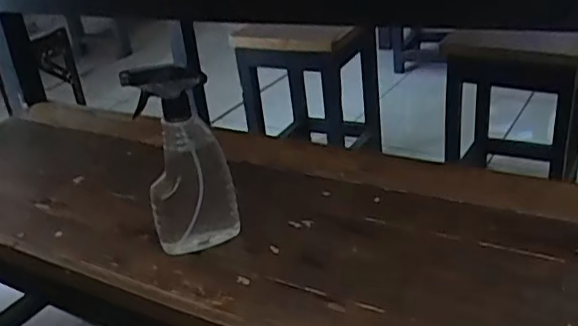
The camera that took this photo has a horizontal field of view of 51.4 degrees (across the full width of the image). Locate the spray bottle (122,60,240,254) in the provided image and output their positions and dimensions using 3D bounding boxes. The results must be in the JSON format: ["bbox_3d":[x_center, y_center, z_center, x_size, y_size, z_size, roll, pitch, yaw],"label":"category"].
[{"bbox_3d":[-0.120,-0.007,0.692,0.095,0.215,0.065,-12,29,-8],"label":"spray bottle"}]

